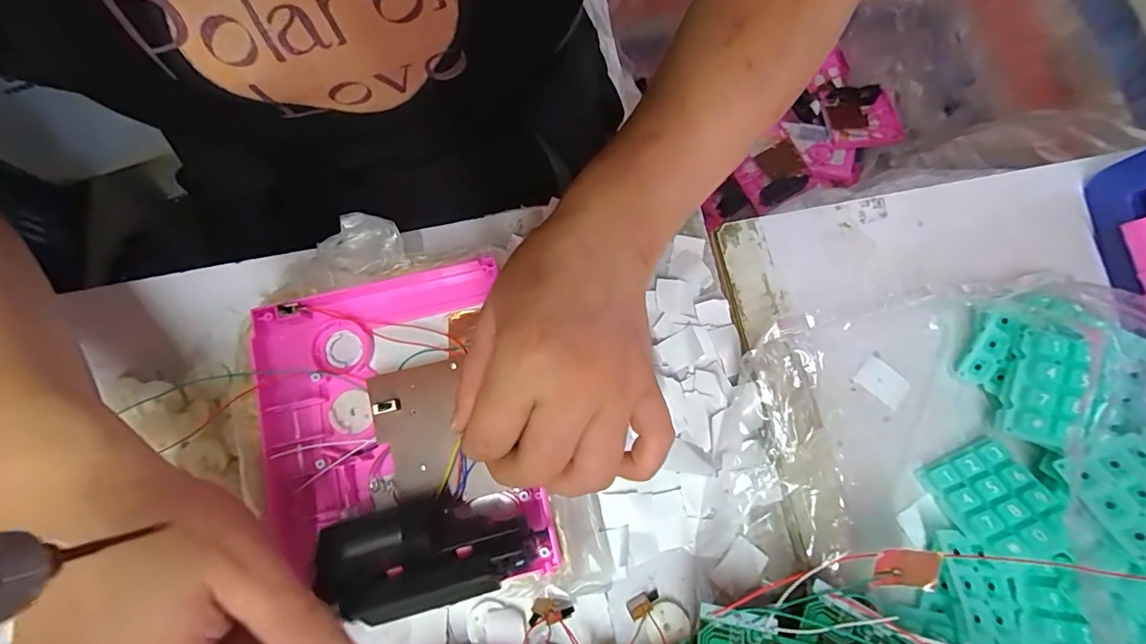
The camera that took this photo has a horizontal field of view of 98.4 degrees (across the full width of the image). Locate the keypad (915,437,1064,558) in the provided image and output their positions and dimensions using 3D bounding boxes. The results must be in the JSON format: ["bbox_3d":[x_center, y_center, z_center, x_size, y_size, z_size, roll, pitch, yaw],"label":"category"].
[{"bbox_3d":[0.224,0.094,0.262,0.047,0.008,0.057,-26,45,5],"label":"keypad"}]

